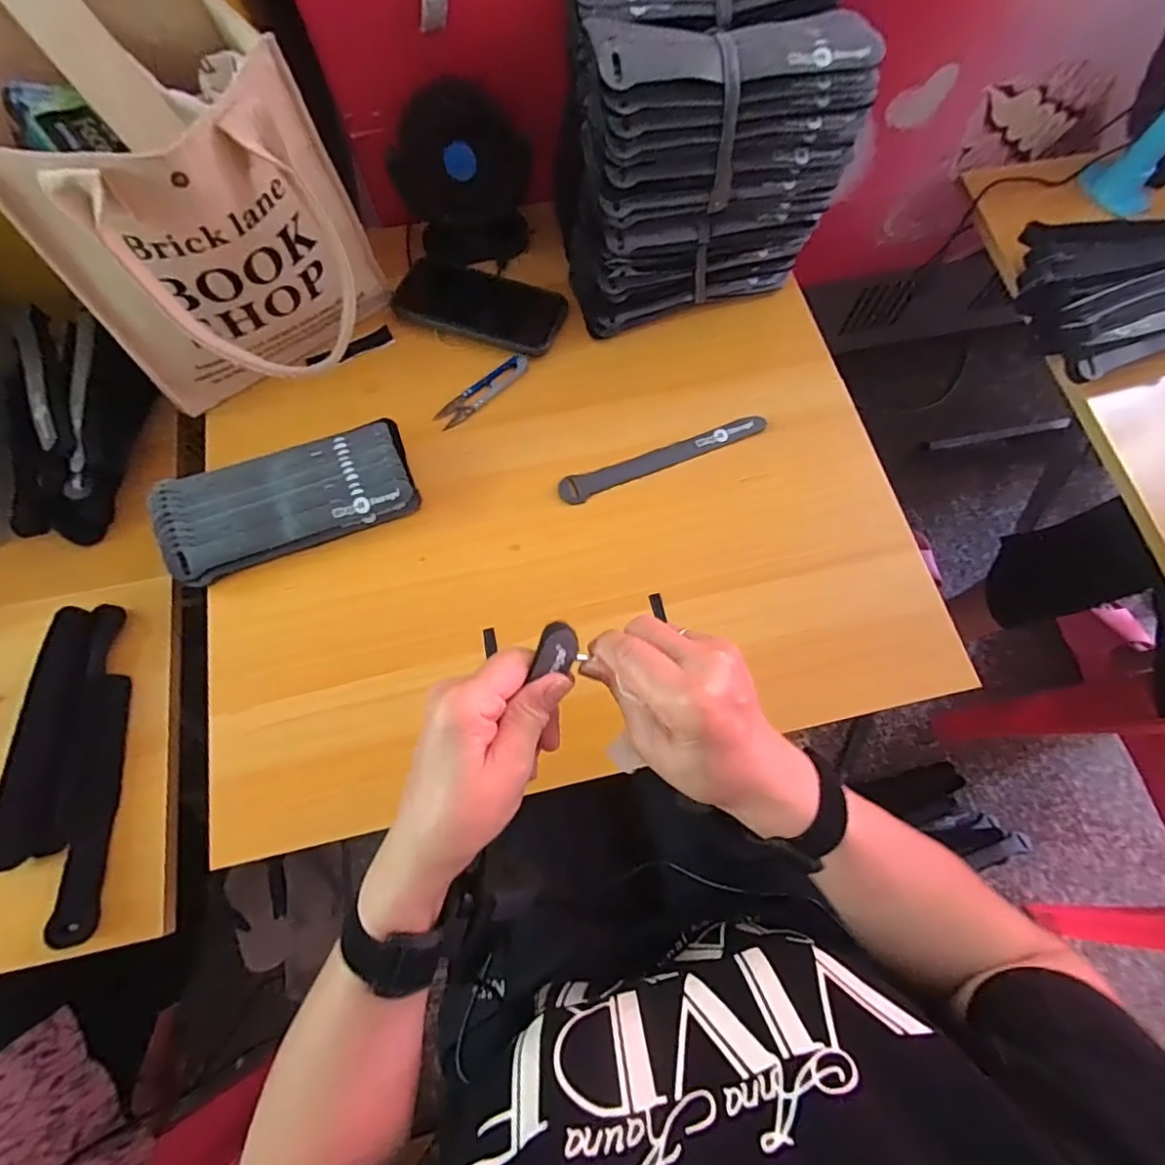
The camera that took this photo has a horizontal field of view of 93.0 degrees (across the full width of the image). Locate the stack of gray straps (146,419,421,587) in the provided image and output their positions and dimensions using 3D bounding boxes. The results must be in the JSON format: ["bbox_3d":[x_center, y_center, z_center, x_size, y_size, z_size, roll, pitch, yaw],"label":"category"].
[{"bbox_3d":[-0.246,-0.069,0.471,0.206,0.037,0.092,-22,73,-6],"label":"stack of gray straps"}]

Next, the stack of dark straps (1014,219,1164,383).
[{"bbox_3d":[0.547,-0.308,0.551,0.221,0.059,0.172,-21,73,-6],"label":"stack of dark straps"}]

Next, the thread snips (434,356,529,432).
[{"bbox_3d":[-0.094,-0.181,0.521,0.103,0.007,0.025,-41,75,-11],"label":"thread snips"}]

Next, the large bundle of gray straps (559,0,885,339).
[{"bbox_3d":[0.089,-0.377,0.483,0.218,0.197,0.180,-17,72,-5],"label":"large bundle of gray straps"}]

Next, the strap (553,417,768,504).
[{"bbox_3d":[0.073,-0.113,0.495,0.195,0.009,0.022,-21,67,-5],"label":"strap"}]

